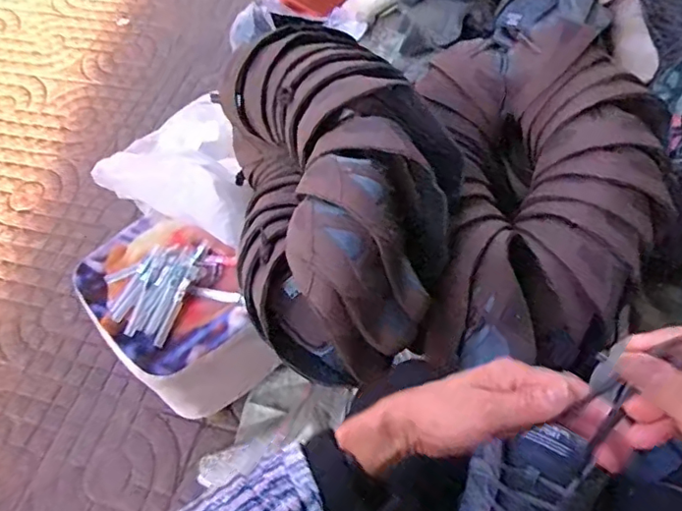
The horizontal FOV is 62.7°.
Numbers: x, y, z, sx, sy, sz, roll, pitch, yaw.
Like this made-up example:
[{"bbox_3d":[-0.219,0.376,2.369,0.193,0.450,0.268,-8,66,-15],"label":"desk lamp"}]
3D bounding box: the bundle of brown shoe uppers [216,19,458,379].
[{"bbox_3d":[0.000,-0.079,0.706,0.286,0.210,0.393,-7,58,0],"label":"bundle of brown shoe uppers"}]

